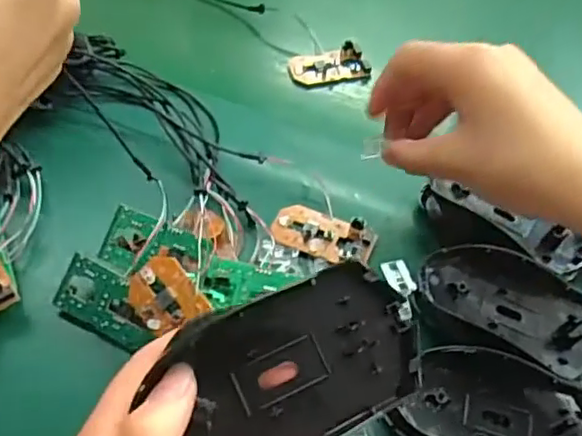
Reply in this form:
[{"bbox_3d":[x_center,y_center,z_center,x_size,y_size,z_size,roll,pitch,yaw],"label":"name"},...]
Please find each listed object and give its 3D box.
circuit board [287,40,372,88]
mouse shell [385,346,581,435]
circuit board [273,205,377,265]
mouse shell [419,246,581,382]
[{"bbox_3d":[0.032,-0.131,0.522,0.071,0.014,0.036,-13,56,-15],"label":"circuit board"},{"bbox_3d":[0.117,0.105,0.332,0.107,0.017,0.066,22,54,10],"label":"mouse shell"},{"bbox_3d":[0.022,0.009,0.409,0.067,0.016,0.034,22,54,10],"label":"circuit board"},{"bbox_3d":[0.136,0.051,0.370,0.112,0.025,0.052,27,56,14],"label":"mouse shell"}]

